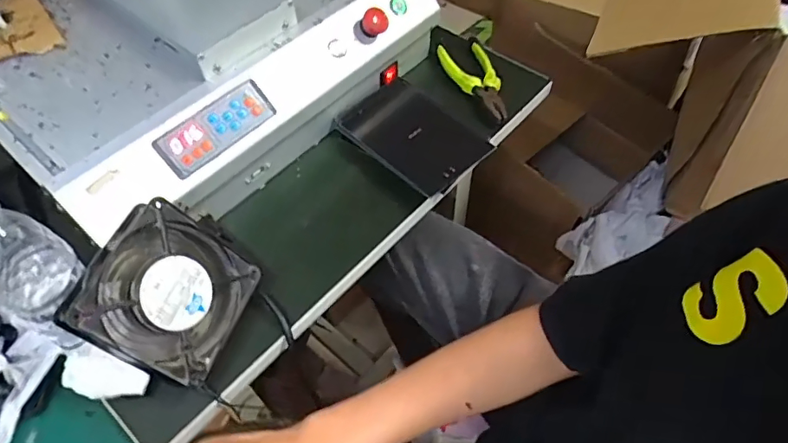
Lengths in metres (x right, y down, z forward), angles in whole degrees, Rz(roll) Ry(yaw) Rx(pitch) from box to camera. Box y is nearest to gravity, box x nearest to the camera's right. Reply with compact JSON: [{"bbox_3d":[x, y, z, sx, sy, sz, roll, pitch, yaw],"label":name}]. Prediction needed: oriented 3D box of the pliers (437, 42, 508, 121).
[{"bbox_3d":[0.106,-0.175,0.647,0.053,0.024,0.136,-17,57,-10],"label":"pliers"}]

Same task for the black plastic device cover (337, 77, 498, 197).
[{"bbox_3d":[0.026,-0.101,0.595,0.158,0.016,0.107,39,68,23],"label":"black plastic device cover"}]

